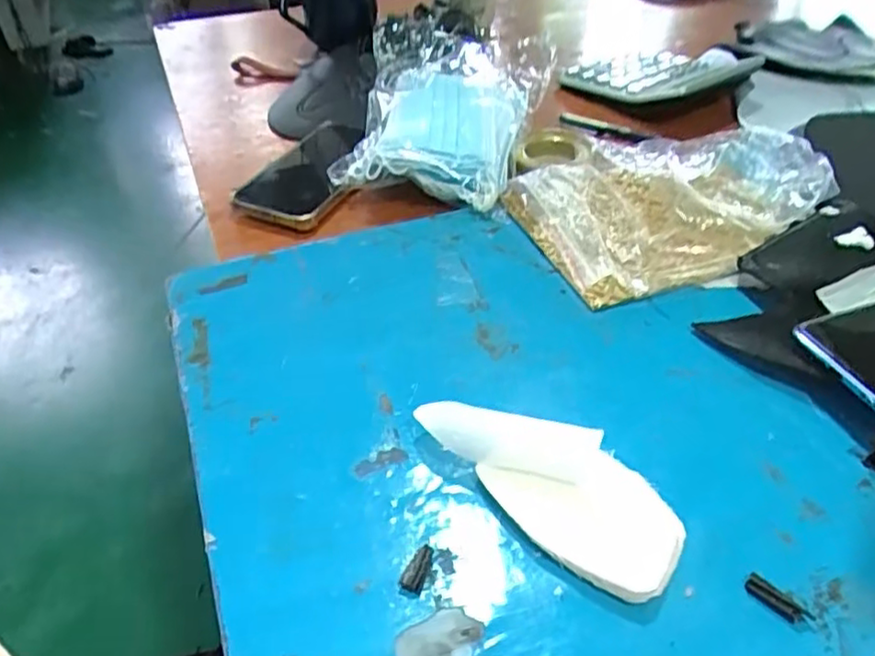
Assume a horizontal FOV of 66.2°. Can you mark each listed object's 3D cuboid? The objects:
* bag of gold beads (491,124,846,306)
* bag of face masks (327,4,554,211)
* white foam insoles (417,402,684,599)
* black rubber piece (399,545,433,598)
[{"bbox_3d":[0.182,-0.107,0.508,0.240,0.039,0.160,-19,44,-19],"label":"bag of gold beads"},{"bbox_3d":[0.015,-0.224,0.633,0.177,0.058,0.316,2,41,5],"label":"bag of face masks"},{"bbox_3d":[0.052,0.068,0.326,0.053,0.025,0.139,-31,49,-29],"label":"white foam insoles"},{"bbox_3d":[-0.009,0.108,0.299,0.010,0.004,0.024,12,43,15],"label":"black rubber piece"}]

